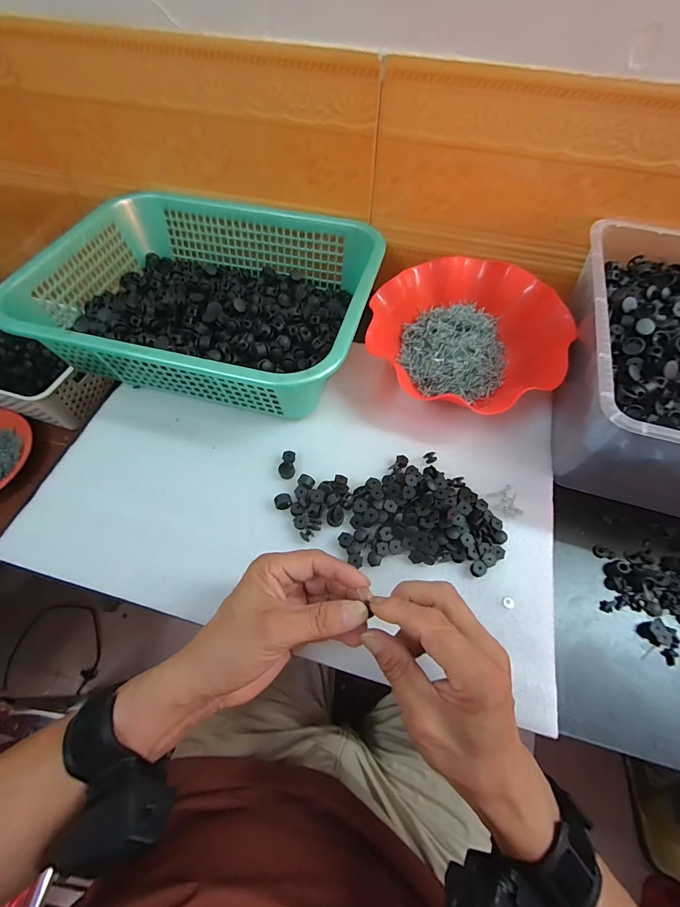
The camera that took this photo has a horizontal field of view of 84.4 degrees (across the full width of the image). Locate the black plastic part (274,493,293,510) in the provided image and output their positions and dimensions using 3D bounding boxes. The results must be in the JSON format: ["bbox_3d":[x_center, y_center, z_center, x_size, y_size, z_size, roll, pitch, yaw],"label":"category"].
[{"bbox_3d":[-0.057,0.049,0.382,0.017,0.012,0.015,-16,63,-10],"label":"black plastic part"}]

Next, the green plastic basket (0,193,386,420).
[{"bbox_3d":[-0.158,-0.202,0.468,0.385,0.101,0.298,14,62,6],"label":"green plastic basket"}]

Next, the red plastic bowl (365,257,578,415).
[{"bbox_3d":[0.145,-0.137,0.455,0.221,0.074,0.210,0,61,-1],"label":"red plastic bowl"}]

